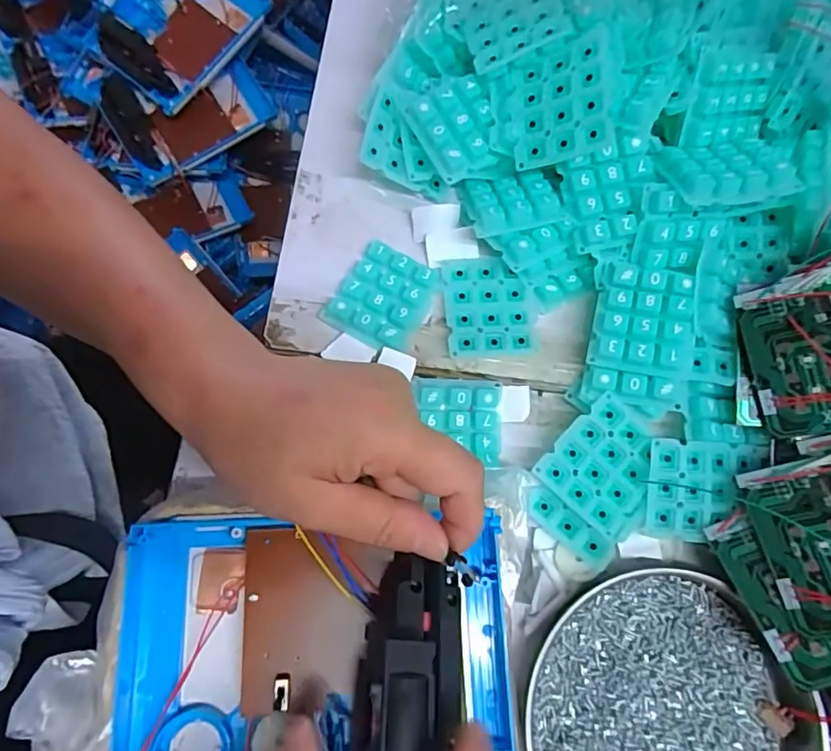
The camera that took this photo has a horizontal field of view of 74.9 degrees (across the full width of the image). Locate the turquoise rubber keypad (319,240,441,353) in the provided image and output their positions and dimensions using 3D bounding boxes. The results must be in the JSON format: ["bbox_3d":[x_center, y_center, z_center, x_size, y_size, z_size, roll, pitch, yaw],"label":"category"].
[{"bbox_3d":[-0.018,-0.044,0.299,0.049,0.011,0.056,30,75,6],"label":"turquoise rubber keypad"}]

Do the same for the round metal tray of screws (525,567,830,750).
[{"bbox_3d":[0.119,0.167,0.256,0.131,0.020,0.128,1,74,-2],"label":"round metal tray of screws"}]

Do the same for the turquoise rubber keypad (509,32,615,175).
[{"bbox_3d":[0.077,-0.140,0.283,0.049,0.013,0.057,-1,91,33],"label":"turquoise rubber keypad"}]

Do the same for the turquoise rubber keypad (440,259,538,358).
[{"bbox_3d":[0.041,-0.038,0.305,0.048,0.010,0.057,-4,74,-3],"label":"turquoise rubber keypad"}]

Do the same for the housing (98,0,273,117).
[{"bbox_3d":[-0.254,-0.378,0.581,0.133,0.032,0.164,35,76,8],"label":"housing"}]

